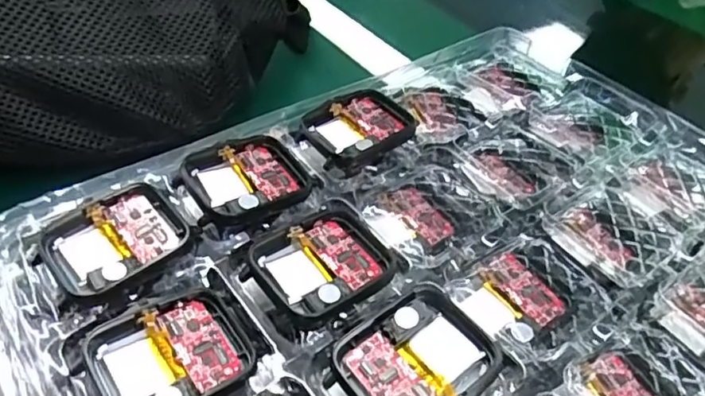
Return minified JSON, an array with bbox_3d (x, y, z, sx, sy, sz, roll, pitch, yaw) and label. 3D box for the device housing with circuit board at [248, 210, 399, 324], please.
[{"bbox_3d":[-0.009,0.023,0.196,0.045,0.006,0.037,-20,50,-26],"label":"device housing with circuit board"}]

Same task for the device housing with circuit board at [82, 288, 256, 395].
[{"bbox_3d":[-0.053,0.047,0.171,0.043,0.010,0.037,-25,52,-29],"label":"device housing with circuit board"}]

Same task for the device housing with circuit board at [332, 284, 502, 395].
[{"bbox_3d":[0.021,0.048,0.172,0.044,0.007,0.037,-24,51,-28],"label":"device housing with circuit board"}]

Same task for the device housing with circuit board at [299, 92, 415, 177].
[{"bbox_3d":[0.003,-0.030,0.252,0.045,0.008,0.040,-19,49,-24],"label":"device housing with circuit board"}]

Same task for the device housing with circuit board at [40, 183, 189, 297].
[{"bbox_3d":[-0.080,0.015,0.197,0.043,0.008,0.036,-24,52,-29],"label":"device housing with circuit board"}]

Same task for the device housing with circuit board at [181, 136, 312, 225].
[{"bbox_3d":[-0.041,-0.008,0.224,0.042,0.008,0.036,-20,50,-25],"label":"device housing with circuit board"}]

